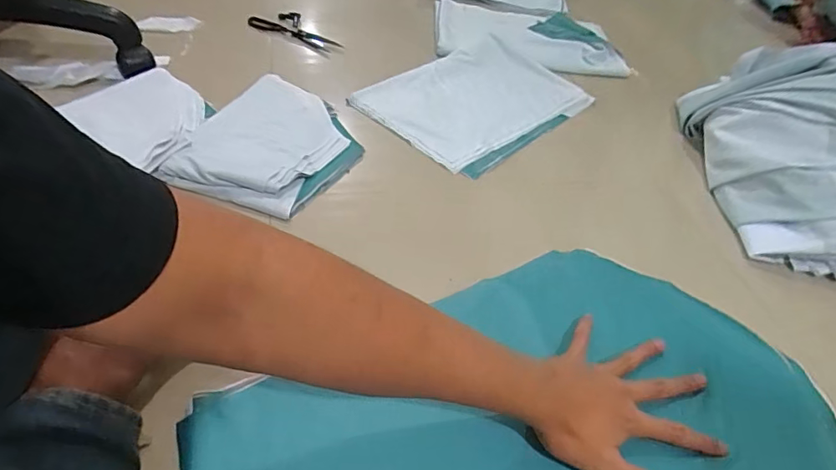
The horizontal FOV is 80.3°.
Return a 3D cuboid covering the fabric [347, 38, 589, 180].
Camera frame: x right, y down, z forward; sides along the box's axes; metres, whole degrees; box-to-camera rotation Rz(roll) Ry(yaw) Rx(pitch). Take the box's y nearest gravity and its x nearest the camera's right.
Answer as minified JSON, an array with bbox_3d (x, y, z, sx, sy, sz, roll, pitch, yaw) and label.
[{"bbox_3d":[0.117,-0.251,0.913,0.276,0.031,0.401,37,52,26],"label":"fabric"}]

